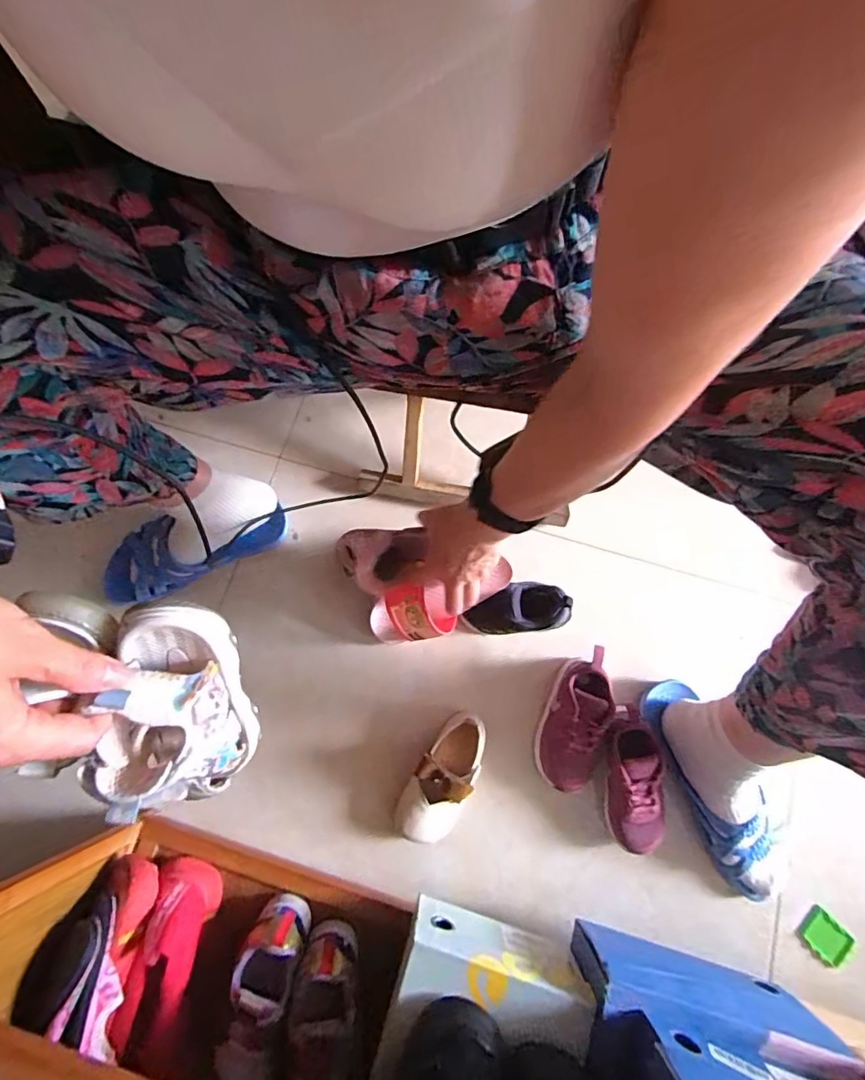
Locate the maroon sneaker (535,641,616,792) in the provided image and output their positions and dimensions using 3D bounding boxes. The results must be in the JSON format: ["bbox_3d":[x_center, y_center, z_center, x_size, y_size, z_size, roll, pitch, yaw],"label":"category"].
[{"bbox_3d":[0.178,0.227,0.650,0.067,0.078,0.175,21,76,5],"label":"maroon sneaker"}]

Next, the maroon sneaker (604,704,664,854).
[{"bbox_3d":[0.246,0.293,0.626,0.061,0.063,0.170,-1,87,-1],"label":"maroon sneaker"}]

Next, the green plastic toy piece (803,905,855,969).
[{"bbox_3d":[0.480,0.484,0.616,0.045,0.013,0.053,-42,79,-11],"label":"green plastic toy piece"}]

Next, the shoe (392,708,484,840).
[{"bbox_3d":[0.017,0.295,0.627,0.075,0.071,0.162,28,77,7],"label":"shoe"}]

